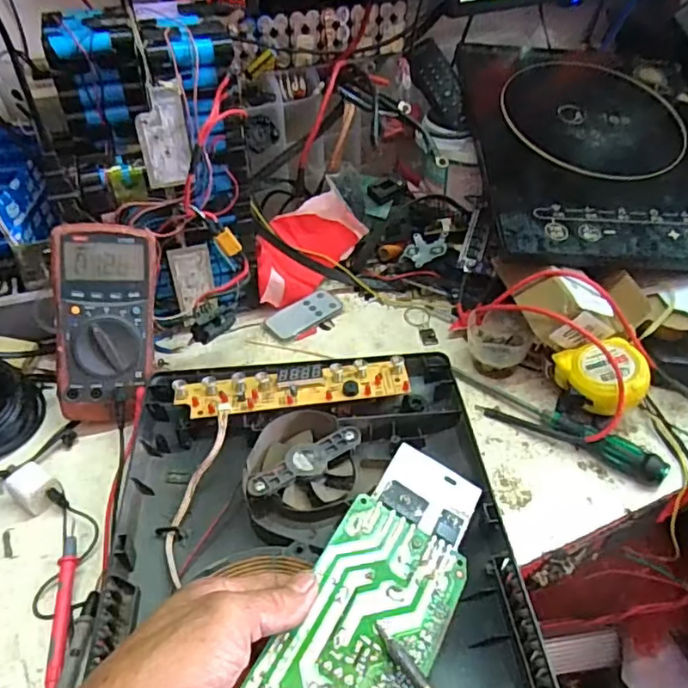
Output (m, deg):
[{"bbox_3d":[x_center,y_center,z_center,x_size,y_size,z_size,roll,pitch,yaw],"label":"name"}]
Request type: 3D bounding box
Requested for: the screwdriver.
[{"bbox_3d":[0.197,0.077,0.517,0.158,0.025,0.024,24,47,26],"label":"screwdriver"}]

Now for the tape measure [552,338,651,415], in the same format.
[{"bbox_3d":[0.229,0.027,0.519,0.065,0.039,0.070,-10,42,-10],"label":"tape measure"}]

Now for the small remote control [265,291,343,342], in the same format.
[{"bbox_3d":[-0.044,-0.033,0.655,0.085,0.010,0.039,-29,48,-28],"label":"small remote control"}]

